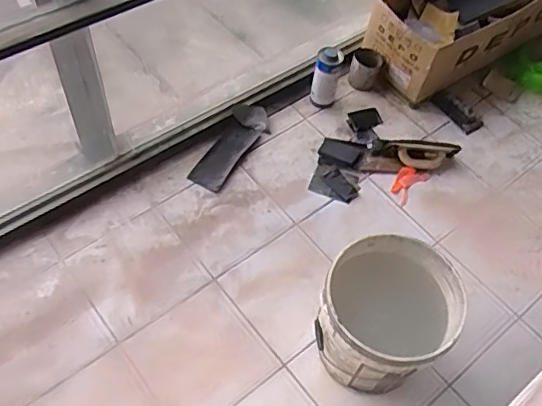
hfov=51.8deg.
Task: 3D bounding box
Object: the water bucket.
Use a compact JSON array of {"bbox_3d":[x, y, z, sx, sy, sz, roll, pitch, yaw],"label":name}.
[{"bbox_3d":[0.273,0.300,1.415,0.326,0.341,0.298,2,55,-3],"label":"water bucket"}]

